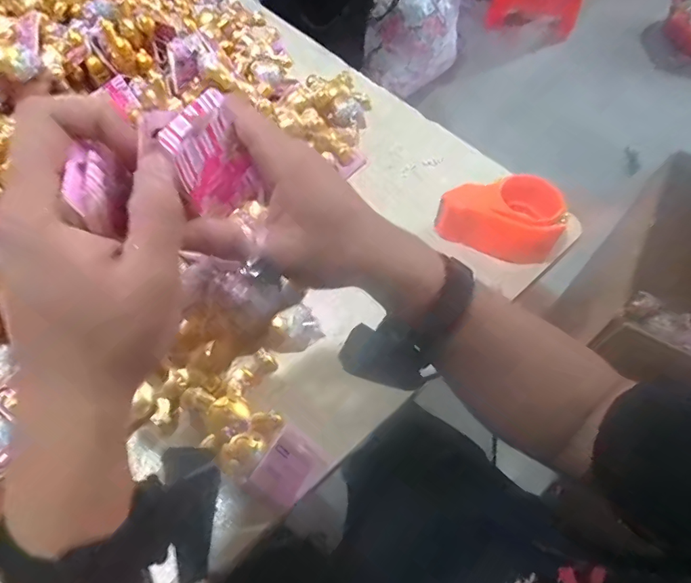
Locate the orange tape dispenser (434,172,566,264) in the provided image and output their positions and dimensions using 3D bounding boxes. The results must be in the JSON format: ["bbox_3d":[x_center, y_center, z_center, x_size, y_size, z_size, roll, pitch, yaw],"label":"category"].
[{"bbox_3d":[0.196,-0.105,0.593,0.144,0.064,0.096,21,60,10],"label":"orange tape dispenser"}]

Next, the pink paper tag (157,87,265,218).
[{"bbox_3d":[-0.068,-0.066,0.246,0.005,0.061,0.043,14,52,28],"label":"pink paper tag"}]

